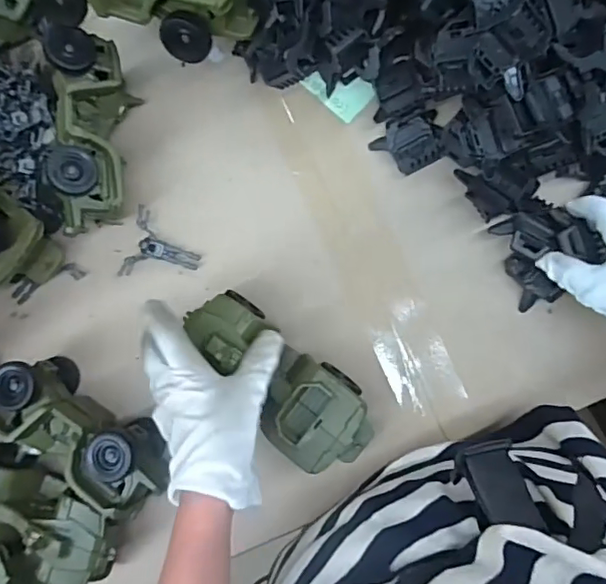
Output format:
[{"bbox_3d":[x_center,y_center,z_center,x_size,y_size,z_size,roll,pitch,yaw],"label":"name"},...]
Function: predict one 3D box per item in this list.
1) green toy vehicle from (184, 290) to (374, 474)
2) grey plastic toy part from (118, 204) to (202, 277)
[{"bbox_3d":[-0.021,0.076,0.499,0.187,0.067,0.076,43,94,8],"label":"green toy vehicle"},{"bbox_3d":[-0.142,-0.040,0.572,0.075,0.009,0.070,21,91,10],"label":"grey plastic toy part"}]

